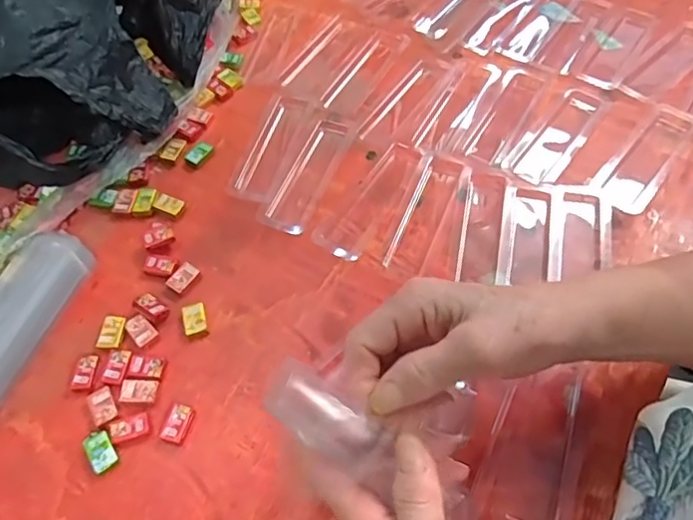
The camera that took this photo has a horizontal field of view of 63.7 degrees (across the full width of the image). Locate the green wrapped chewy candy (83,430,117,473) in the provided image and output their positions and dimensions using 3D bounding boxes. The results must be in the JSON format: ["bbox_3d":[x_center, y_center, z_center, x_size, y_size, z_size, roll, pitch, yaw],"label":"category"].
[{"bbox_3d":[-0.168,0.132,0.383,0.017,0.008,0.027,-32,62,-16],"label":"green wrapped chewy candy"}]

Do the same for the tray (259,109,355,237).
[{"bbox_3d":[-0.035,-0.085,0.516,0.045,0.006,0.144,17,60,13],"label":"tray"}]

